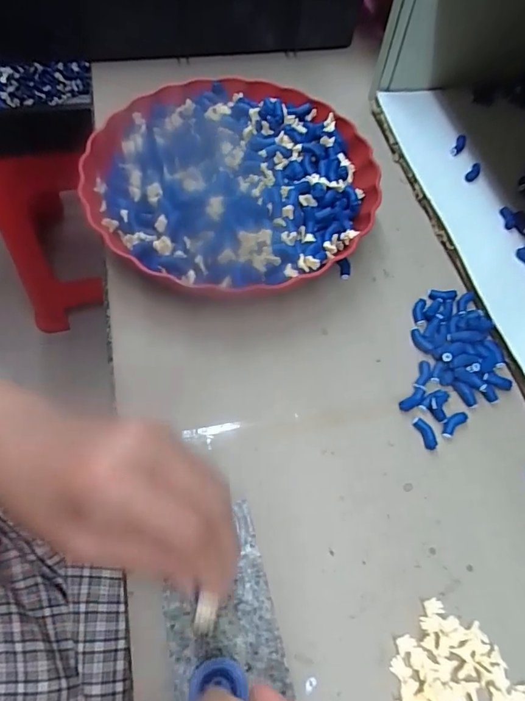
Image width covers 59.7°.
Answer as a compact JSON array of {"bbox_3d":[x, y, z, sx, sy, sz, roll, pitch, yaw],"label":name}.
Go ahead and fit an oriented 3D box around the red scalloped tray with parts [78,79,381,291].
[{"bbox_3d":[-0.025,-0.153,0.401,0.239,0.066,0.228,3,63,2],"label":"red scalloped tray with parts"}]

